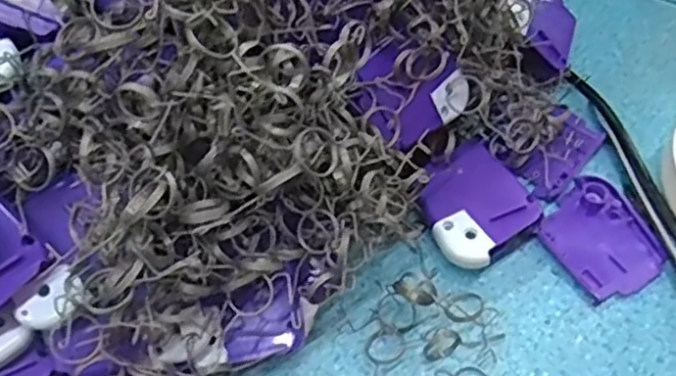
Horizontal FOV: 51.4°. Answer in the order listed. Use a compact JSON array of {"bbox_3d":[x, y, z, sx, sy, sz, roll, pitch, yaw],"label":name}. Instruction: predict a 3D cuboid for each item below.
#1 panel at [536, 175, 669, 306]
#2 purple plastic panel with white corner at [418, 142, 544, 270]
[{"bbox_3d":[0.131,0.024,0.349,0.052,0.008,0.058,-28,63,-21],"label":"panel"},{"bbox_3d":[0.068,0.010,0.347,0.057,0.022,0.049,-33,65,-23],"label":"purple plastic panel with white corner"}]

